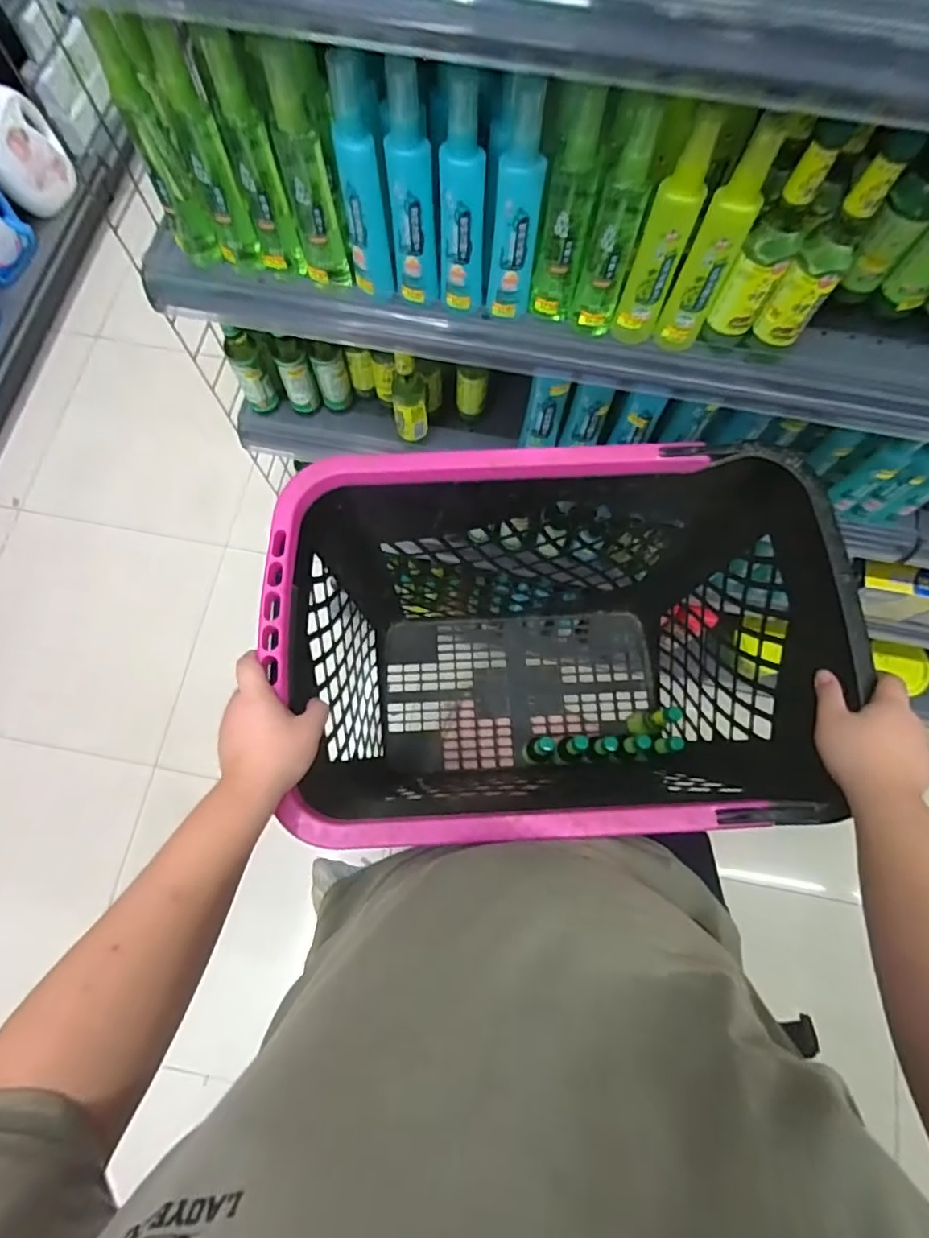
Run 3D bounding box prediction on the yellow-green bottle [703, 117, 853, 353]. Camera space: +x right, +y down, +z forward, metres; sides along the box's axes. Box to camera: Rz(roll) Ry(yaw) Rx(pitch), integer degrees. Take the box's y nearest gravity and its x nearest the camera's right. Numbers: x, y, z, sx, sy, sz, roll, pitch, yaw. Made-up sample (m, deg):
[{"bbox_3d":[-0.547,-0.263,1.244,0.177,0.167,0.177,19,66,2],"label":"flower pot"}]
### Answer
[{"bbox_3d":[0.230,-0.274,0.429,0.037,0.169,0.035,29,76,8],"label":"yellow-green bottle"}]

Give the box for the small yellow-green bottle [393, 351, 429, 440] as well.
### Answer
[{"bbox_3d":[-0.065,-0.261,0.669,0.040,0.120,0.034,-7,74,-3],"label":"small yellow-green bottle"}]

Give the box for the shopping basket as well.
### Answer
[{"bbox_3d":[0.084,0.053,0.757,0.552,0.456,0.345,0,74,-1],"label":"shopping basket"}]

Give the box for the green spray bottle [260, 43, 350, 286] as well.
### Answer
[{"bbox_3d":[-0.122,-0.351,0.450,0.039,0.159,0.054,-8,74,-3],"label":"green spray bottle"}]

